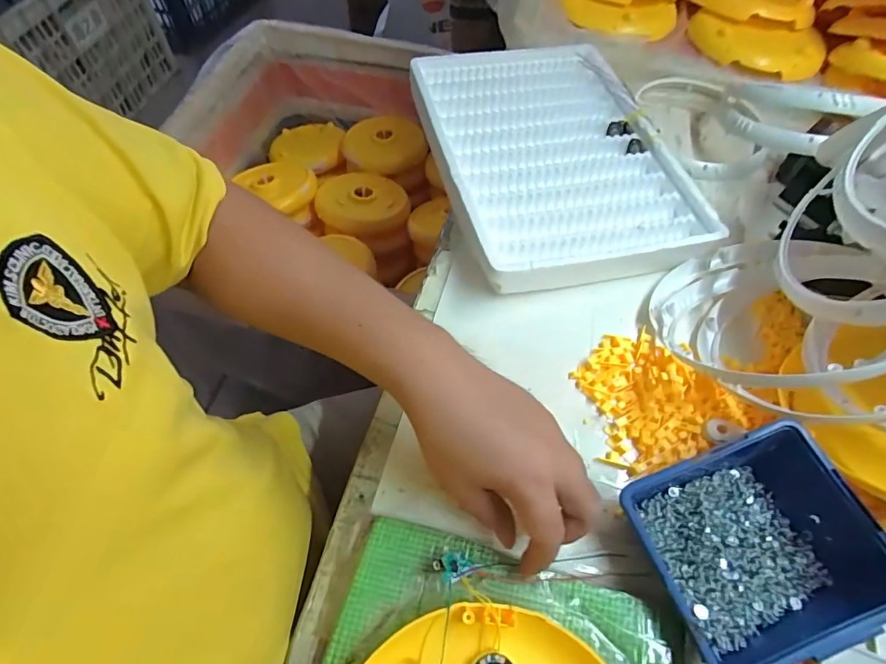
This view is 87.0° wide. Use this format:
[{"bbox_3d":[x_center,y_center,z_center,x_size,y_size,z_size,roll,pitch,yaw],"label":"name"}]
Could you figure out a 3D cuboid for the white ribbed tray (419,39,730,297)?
[{"bbox_3d":[0.114,-0.207,0.521,0.247,0.035,0.345,-10,60,-8],"label":"white ribbed tray"}]

